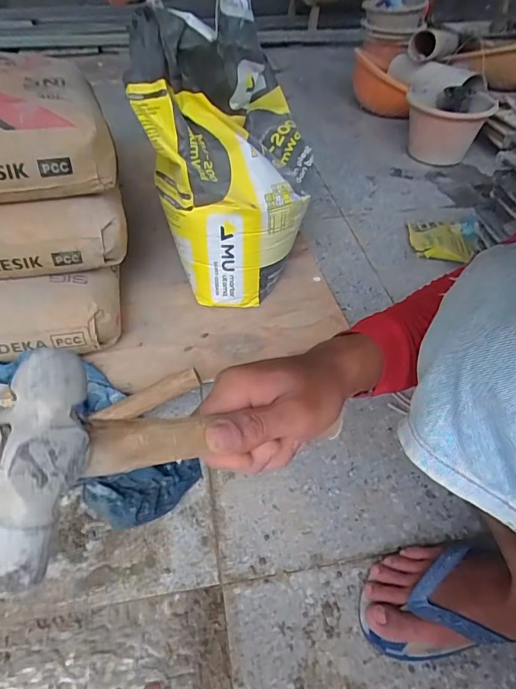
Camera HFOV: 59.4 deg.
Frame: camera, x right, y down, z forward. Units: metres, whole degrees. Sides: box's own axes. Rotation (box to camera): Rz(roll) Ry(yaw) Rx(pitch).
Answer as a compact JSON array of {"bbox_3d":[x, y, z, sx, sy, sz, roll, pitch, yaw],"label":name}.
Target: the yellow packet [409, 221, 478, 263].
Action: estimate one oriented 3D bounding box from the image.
[{"bbox_3d":[0.422,-0.241,1.042,0.142,0.048,0.163,8,49,7],"label":"yellow packet"}]

